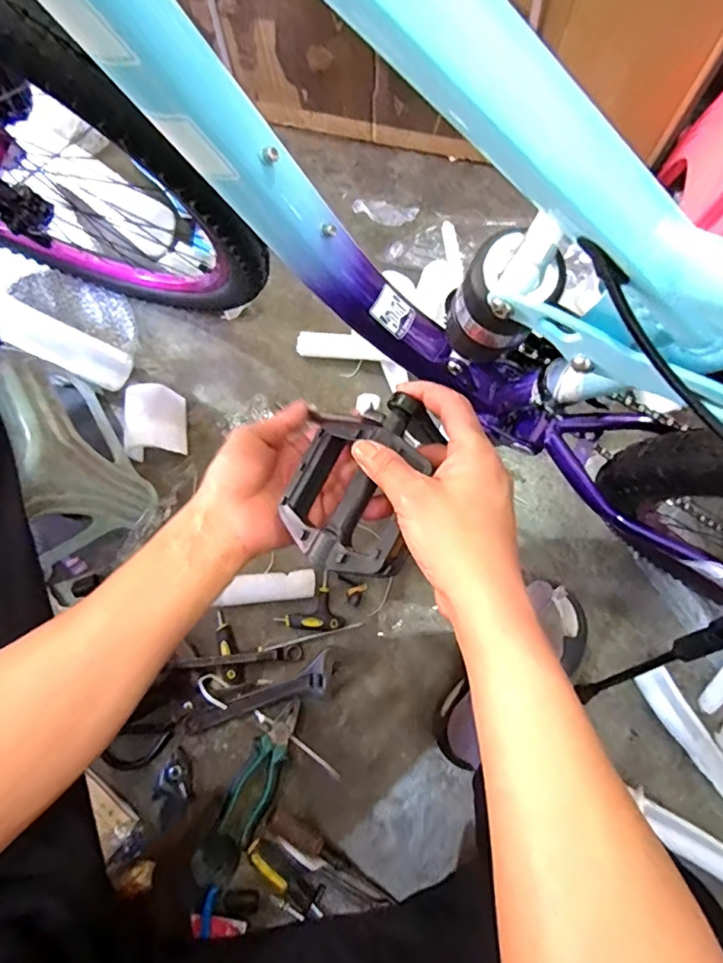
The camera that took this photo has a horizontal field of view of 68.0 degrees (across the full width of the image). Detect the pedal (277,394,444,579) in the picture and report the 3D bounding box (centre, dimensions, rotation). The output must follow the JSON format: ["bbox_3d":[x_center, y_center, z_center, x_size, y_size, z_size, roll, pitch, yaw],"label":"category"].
[{"bbox_3d":[-0.002,0.002,0.371,0.091,0.029,0.121,7,74,29],"label":"pedal"}]

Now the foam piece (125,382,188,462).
[{"bbox_3d":[-0.321,-0.094,0.831,0.084,0.084,0.109,-4,77,0],"label":"foam piece"}]

